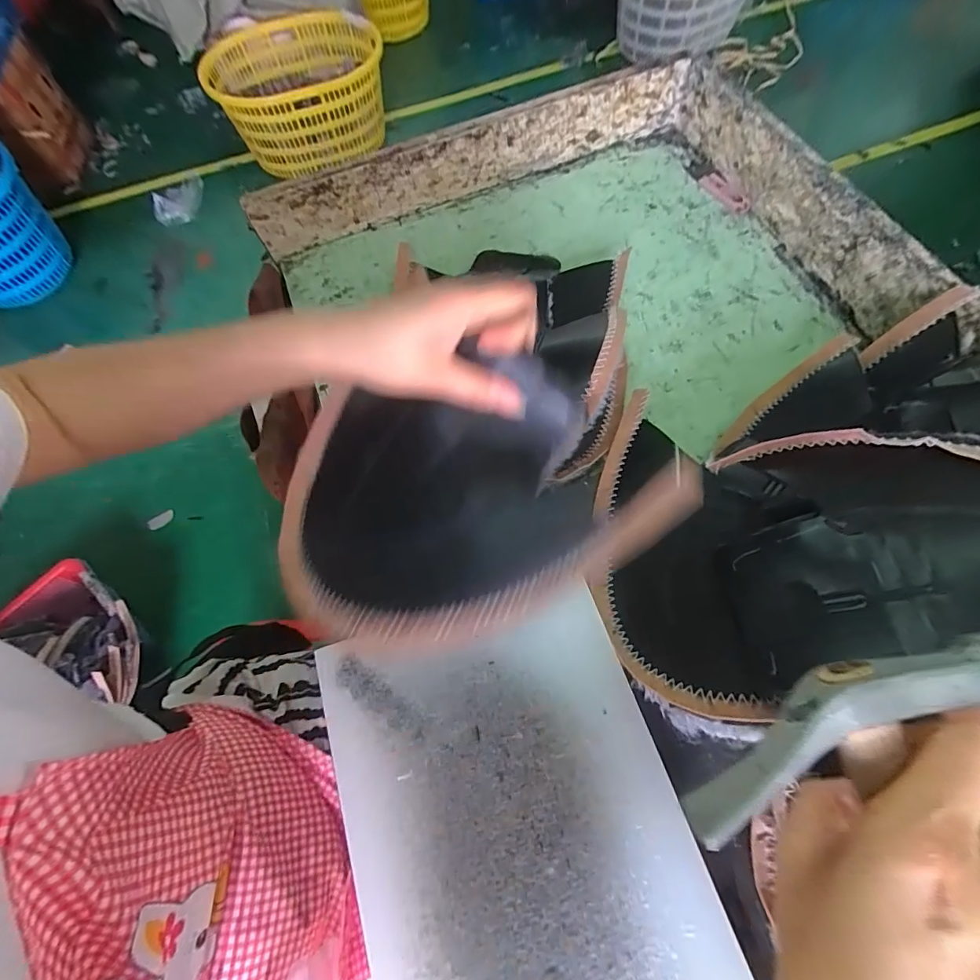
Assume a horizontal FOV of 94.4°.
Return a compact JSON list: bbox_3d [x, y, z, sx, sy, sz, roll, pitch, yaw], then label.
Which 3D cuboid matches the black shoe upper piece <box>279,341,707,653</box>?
[{"bbox_3d":[-0.024,0.007,0.313,0.247,0.111,0.170,-14,65,-4],"label":"black shoe upper piece"}]

